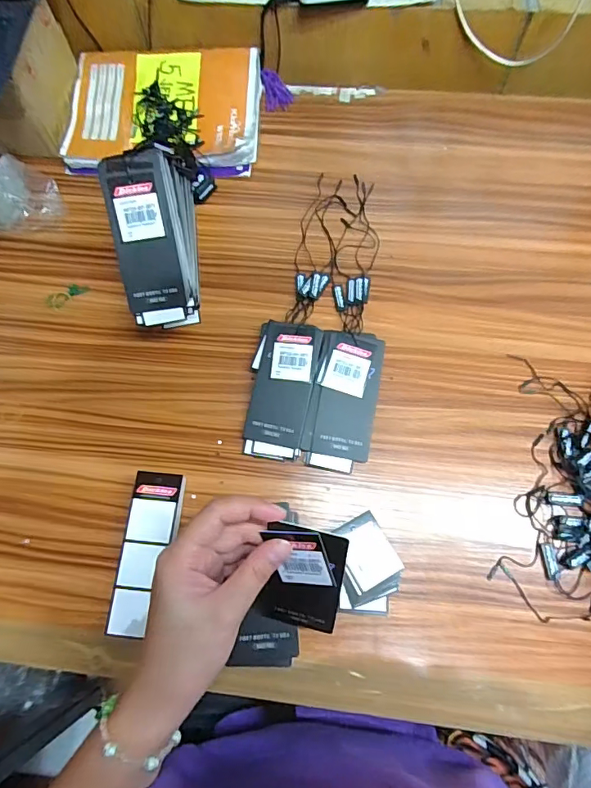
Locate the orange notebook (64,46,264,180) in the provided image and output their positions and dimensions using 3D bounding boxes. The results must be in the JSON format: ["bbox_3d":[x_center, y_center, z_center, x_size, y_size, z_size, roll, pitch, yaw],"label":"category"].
[{"bbox_3d":[-0.143,-0.307,0.504,0.205,0.032,0.142,1,72,3],"label":"orange notebook"}]

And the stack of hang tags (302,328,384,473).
[{"bbox_3d":[0.042,0.005,0.401,0.056,0.017,0.119,10,72,5],"label":"stack of hang tags"}]

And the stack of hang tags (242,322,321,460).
[{"bbox_3d":[-0.014,-0.004,0.405,0.055,0.018,0.119,11,72,6],"label":"stack of hang tags"}]

